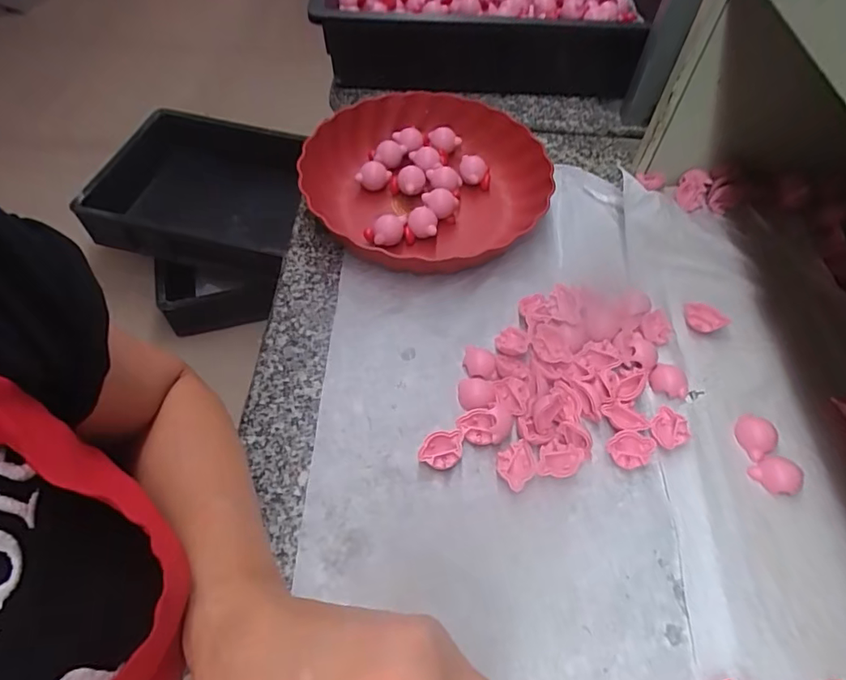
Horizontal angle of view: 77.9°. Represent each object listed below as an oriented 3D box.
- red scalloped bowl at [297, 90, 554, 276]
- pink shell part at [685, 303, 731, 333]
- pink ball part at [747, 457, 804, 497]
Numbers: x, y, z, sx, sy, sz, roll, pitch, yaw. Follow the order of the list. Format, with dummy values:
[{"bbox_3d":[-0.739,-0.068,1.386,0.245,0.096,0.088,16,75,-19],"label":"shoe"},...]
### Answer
[{"bbox_3d":[0.011,-0.180,0.547,0.238,0.046,0.256,1,56,-2],"label":"red scalloped bowl"},{"bbox_3d":[0.245,-0.017,0.453,0.037,0.016,0.022,11,57,5],"label":"pink shell part"},{"bbox_3d":[0.256,0.098,0.378,0.024,0.015,0.030,-37,65,-23],"label":"pink ball part"}]

